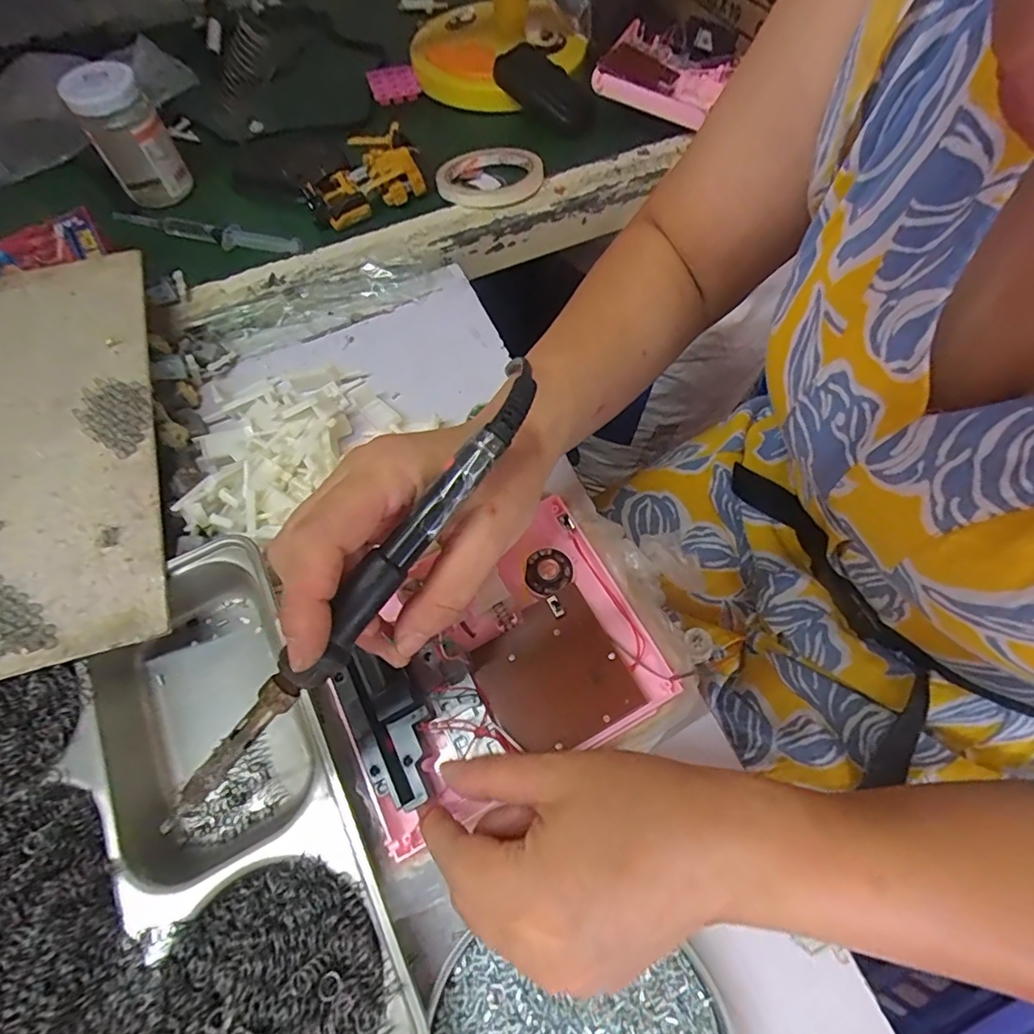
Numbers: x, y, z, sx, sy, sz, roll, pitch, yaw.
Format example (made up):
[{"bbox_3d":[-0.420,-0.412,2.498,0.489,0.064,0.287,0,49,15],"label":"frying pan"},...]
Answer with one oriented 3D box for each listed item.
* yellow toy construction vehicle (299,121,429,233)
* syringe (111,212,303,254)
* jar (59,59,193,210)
[{"bbox_3d":[-0.145,-0.314,0.504,0.109,0.034,0.072,-26,65,-10],"label":"yellow toy construction vehicle"},{"bbox_3d":[-0.281,-0.265,0.499,0.190,0.010,0.024,16,65,10],"label":"syringe"},{"bbox_3d":[-0.356,-0.353,0.496,0.059,0.096,0.064,-34,67,-14],"label":"jar"}]

